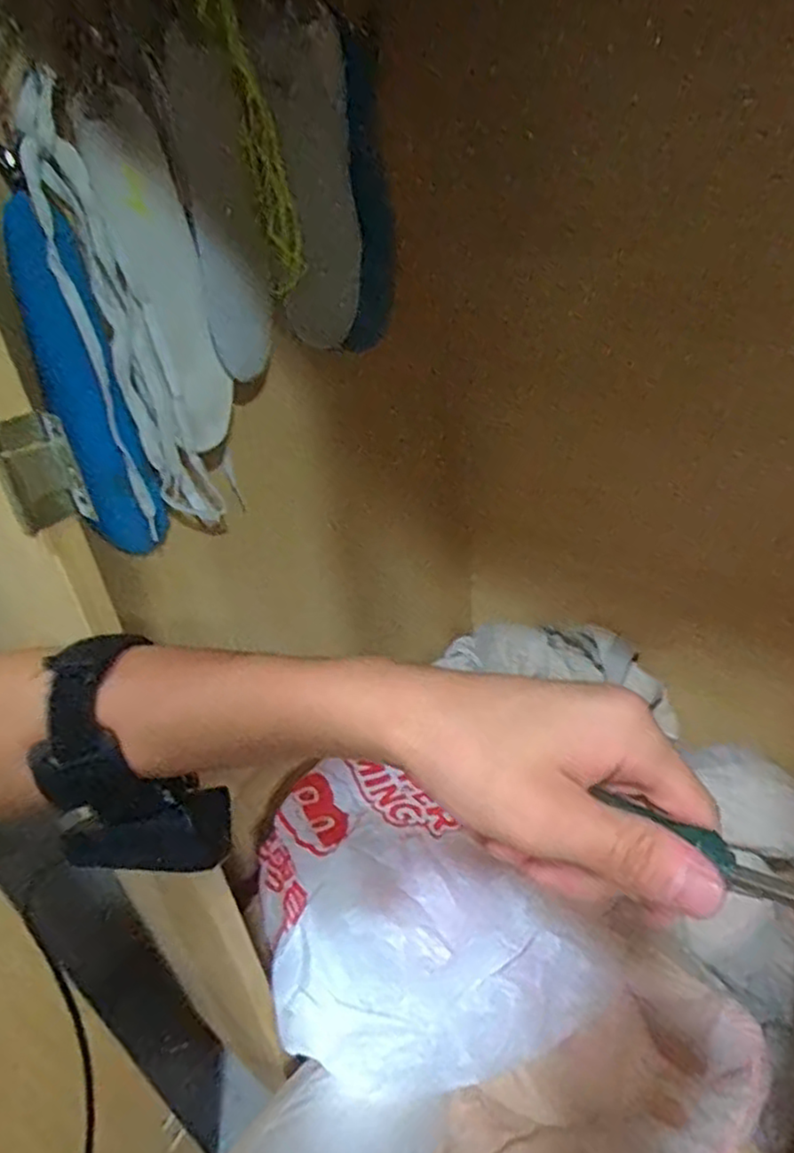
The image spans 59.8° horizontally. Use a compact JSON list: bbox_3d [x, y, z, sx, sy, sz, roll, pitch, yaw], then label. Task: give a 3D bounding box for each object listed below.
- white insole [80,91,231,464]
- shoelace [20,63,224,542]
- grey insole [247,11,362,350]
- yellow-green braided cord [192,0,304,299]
[{"bbox_3d":[-0.175,-0.222,0.535,0.034,0.240,0.075,12,38,27],"label":"white insole"},{"bbox_3d":[-0.203,-0.174,0.517,0.064,0.315,0.053,-16,34,-13],"label":"shoelace"},{"bbox_3d":[-0.075,-0.338,0.631,0.086,0.259,0.022,-27,46,-28],"label":"grey insole"},{"bbox_3d":[-0.125,-0.372,0.567,0.030,0.265,0.042,20,51,35],"label":"yellow-green braided cord"}]

